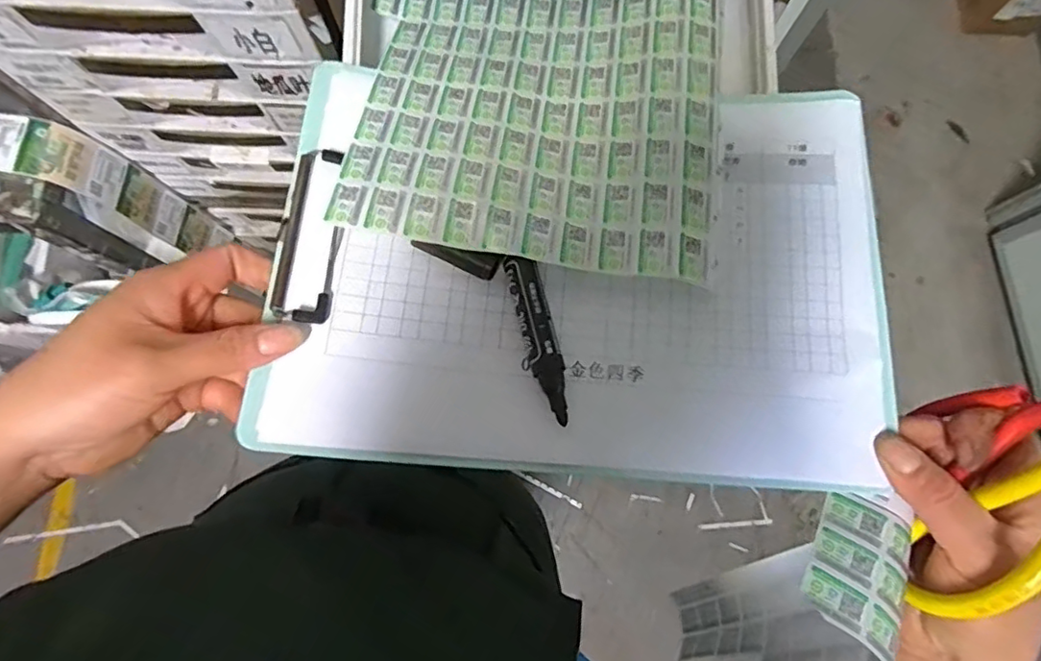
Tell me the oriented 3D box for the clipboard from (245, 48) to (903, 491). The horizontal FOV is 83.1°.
[{"bbox_3d":[0.032,-0.032,0.304,0.305,0.020,0.210,3,79,0],"label":"clipboard"}]

